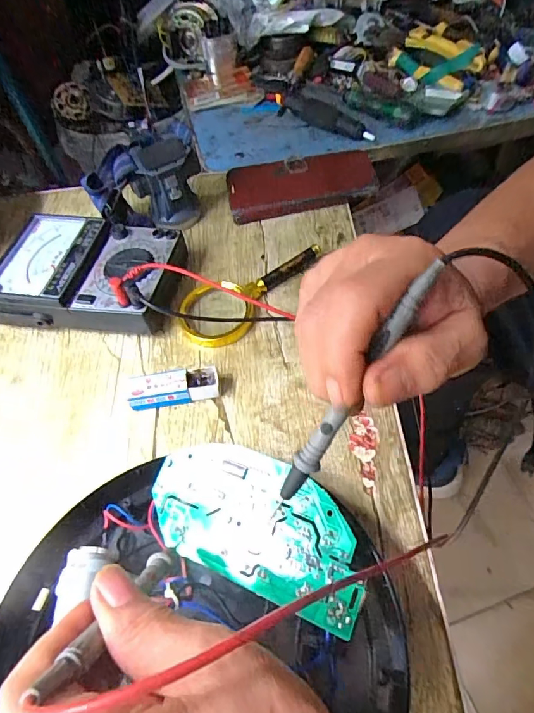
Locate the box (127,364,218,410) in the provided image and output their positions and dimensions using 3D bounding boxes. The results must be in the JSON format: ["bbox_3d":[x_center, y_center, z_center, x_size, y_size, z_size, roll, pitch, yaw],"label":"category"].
[{"bbox_3d":[-0.076,0.025,0.366,0.072,0.022,0.023,-9,55,-2],"label":"box"}]

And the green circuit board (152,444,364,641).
[{"bbox_3d":[-0.008,0.099,0.271,0.140,0.004,0.073,14,73,23],"label":"green circuit board"}]

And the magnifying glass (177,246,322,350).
[{"bbox_3d":[-0.013,-0.063,0.420,0.146,0.017,0.065,-30,58,-16],"label":"magnifying glass"}]

